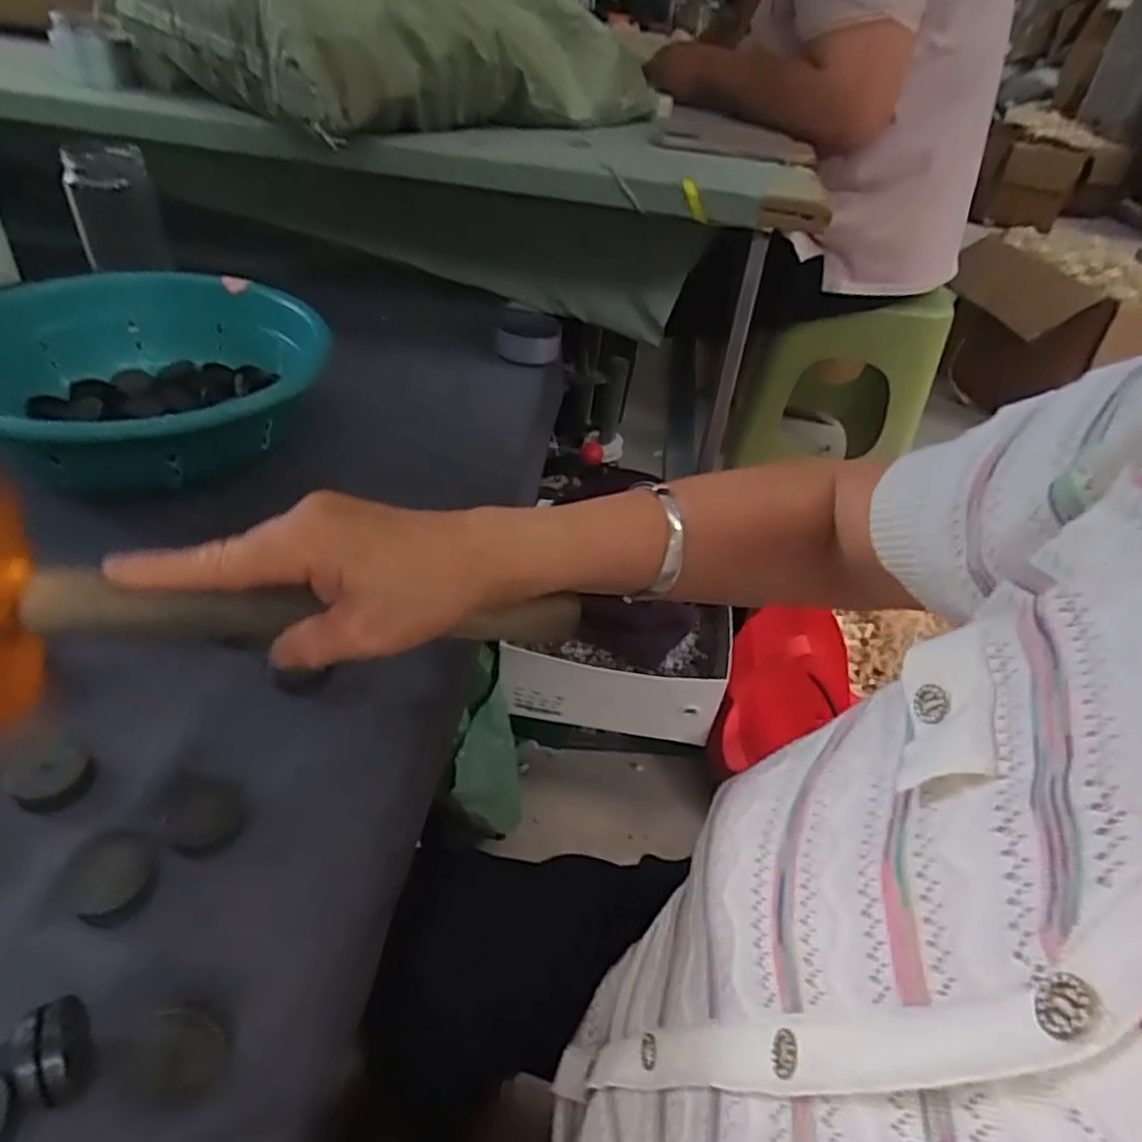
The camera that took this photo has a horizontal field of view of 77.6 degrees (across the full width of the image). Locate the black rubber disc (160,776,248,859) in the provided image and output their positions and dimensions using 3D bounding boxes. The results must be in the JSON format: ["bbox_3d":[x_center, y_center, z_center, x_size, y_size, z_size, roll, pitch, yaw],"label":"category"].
[{"bbox_3d":[-0.175,0.115,0.338,0.033,0.006,0.041,-27,51,-34],"label":"black rubber disc"}]

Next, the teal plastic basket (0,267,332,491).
[{"bbox_3d":[-0.323,-0.142,0.543,0.259,0.078,0.258,-4,42,-13],"label":"teal plastic basket"}]

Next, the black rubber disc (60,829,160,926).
[{"bbox_3d":[-0.201,0.134,0.311,0.038,0.008,0.033,24,43,18],"label":"black rubber disc"}]

